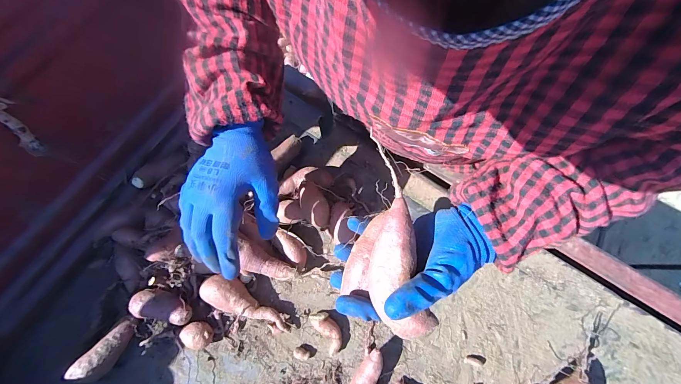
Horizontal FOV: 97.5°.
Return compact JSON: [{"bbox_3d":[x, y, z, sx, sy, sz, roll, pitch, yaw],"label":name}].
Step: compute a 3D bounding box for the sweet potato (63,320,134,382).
[{"bbox_3d":[-0.329,0.224,0.418,0.031,0.031,0.088,34,71,11],"label":"sweet potato"}]

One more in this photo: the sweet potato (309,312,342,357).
[{"bbox_3d":[-0.017,0.194,0.419,0.028,0.025,0.058,-29,72,-12],"label":"sweet potato"}]

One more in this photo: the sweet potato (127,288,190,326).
[{"bbox_3d":[-0.252,0.161,0.423,0.089,0.034,0.039,8,68,2],"label":"sweet potato"}]

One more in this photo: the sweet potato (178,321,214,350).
[{"bbox_3d":[-0.206,0.204,0.427,0.044,0.034,0.036,2,68,-1],"label":"sweet potato"}]

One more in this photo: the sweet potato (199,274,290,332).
[{"bbox_3d":[-0.135,0.156,0.429,0.131,0.039,0.049,17,69,5],"label":"sweet potato"}]

